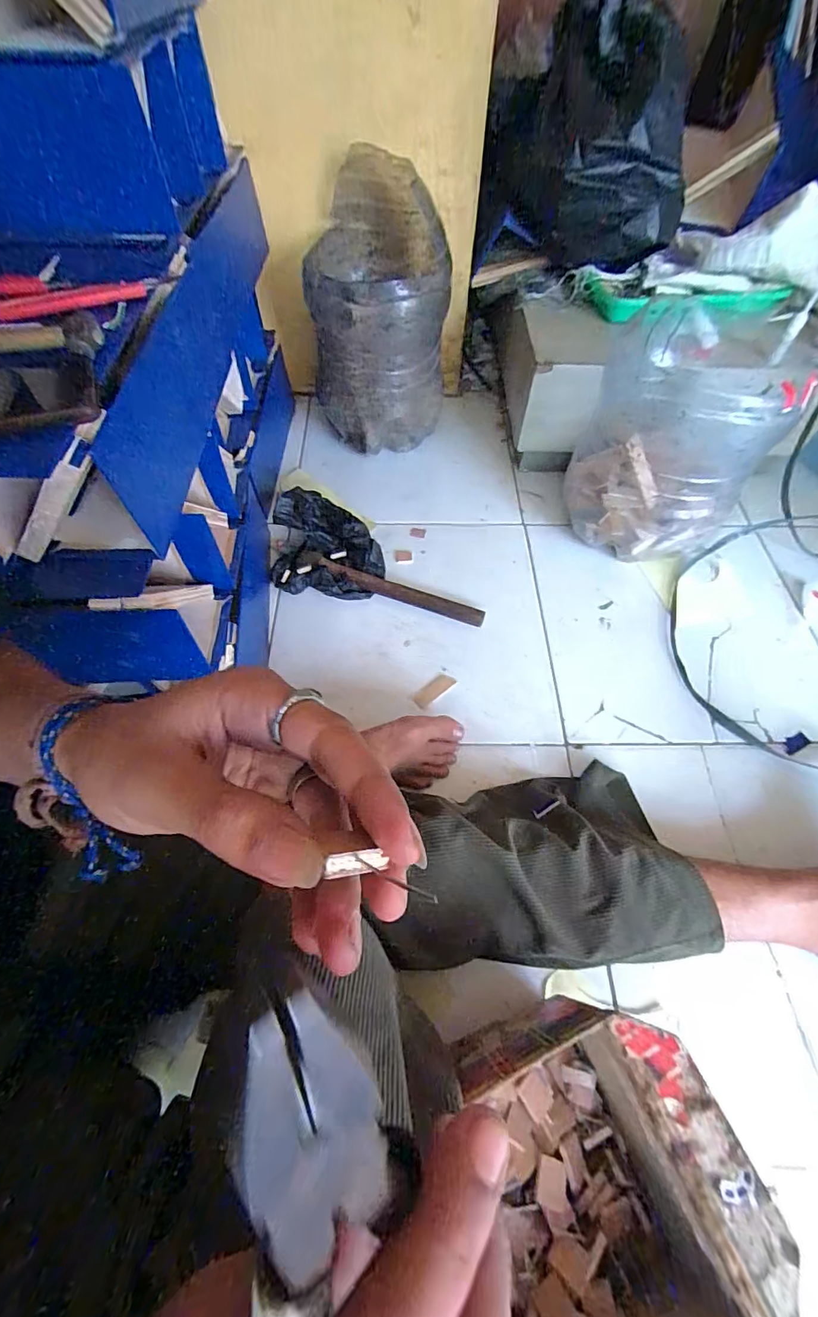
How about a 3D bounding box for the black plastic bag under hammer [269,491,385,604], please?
[{"bbox_3d":[-0.127,-0.165,0.725,0.178,0.090,0.141,12,60,8],"label":"black plastic bag under hammer"}]

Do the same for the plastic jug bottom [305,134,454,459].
[{"bbox_3d":[-0.050,-0.548,0.779,0.217,0.330,0.260,-1,59,-1],"label":"plastic jug bottom"}]

